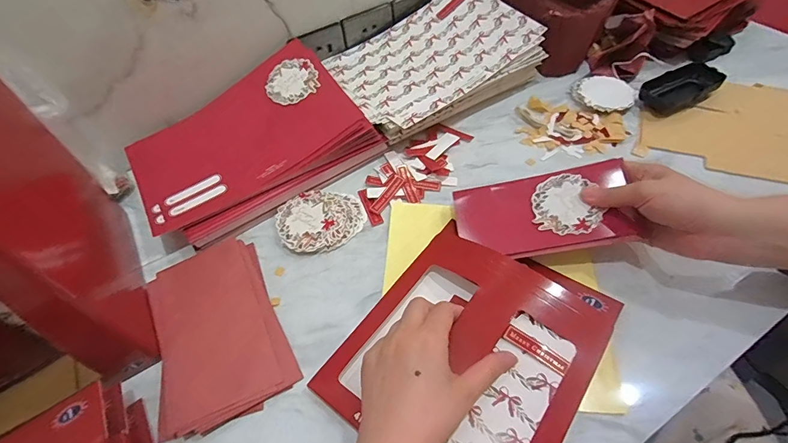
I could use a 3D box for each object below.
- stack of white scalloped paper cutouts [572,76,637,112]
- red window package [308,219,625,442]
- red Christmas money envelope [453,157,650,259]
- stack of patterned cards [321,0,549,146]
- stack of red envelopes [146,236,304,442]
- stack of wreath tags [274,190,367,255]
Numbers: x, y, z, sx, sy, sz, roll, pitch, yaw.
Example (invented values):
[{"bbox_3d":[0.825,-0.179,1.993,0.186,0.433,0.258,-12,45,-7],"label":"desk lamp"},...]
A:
[{"bbox_3d":[0.290,-0.177,0.567,0.079,0.016,0.076,22,58,20],"label":"stack of white scalloped paper cutouts"},{"bbox_3d":[0.070,0.109,0.371,0.193,0.028,0.230,29,61,24],"label":"red window package"},{"bbox_3d":[0.150,-0.011,0.424,0.169,0.012,0.090,-10,65,14],"label":"red Christmas money envelope"},{"bbox_3d":[0.054,-0.230,0.586,0.265,0.091,0.190,-29,56,-15],"label":"stack of patterned cards"},{"bbox_3d":[-0.176,0.102,0.408,0.118,0.012,0.186,-22,54,-11],"label":"stack of red envelopes"},{"bbox_3d":[-0.087,-0.003,0.481,0.098,0.014,0.087,-38,59,-21],"label":"stack of wreath tags"}]

